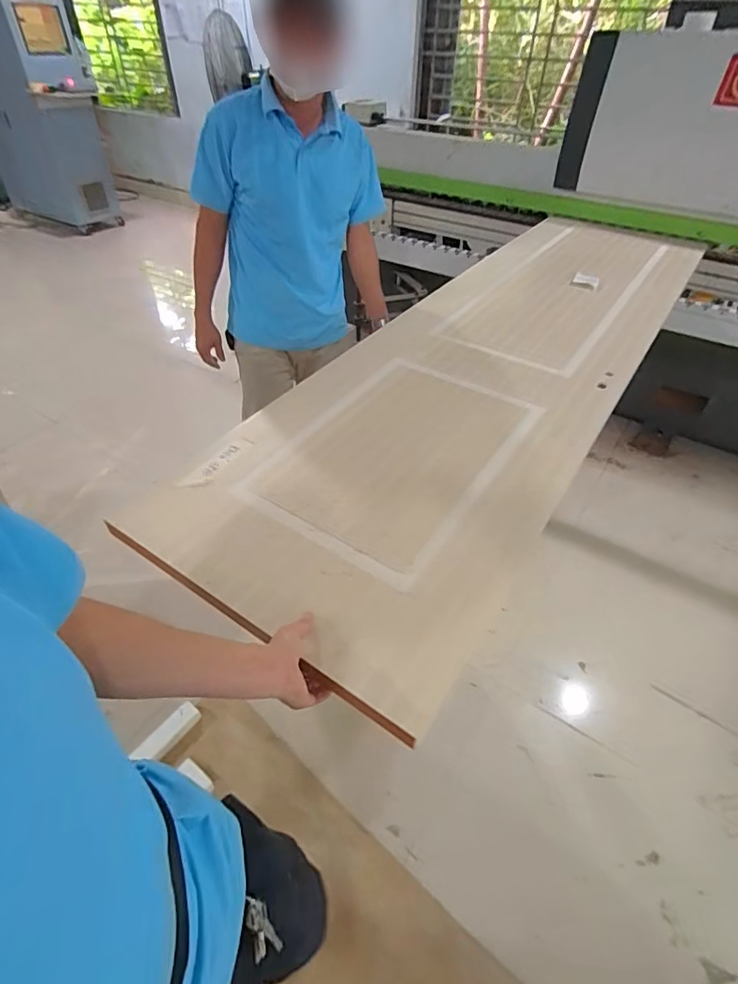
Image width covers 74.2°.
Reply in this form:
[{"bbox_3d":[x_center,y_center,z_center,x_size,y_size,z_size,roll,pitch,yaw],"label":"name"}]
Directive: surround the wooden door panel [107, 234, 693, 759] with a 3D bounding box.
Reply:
[{"bbox_3d":[0.316,-0.357,1.248,0.627,0.042,1.835,25,52,23],"label":"wooden door panel"}]

